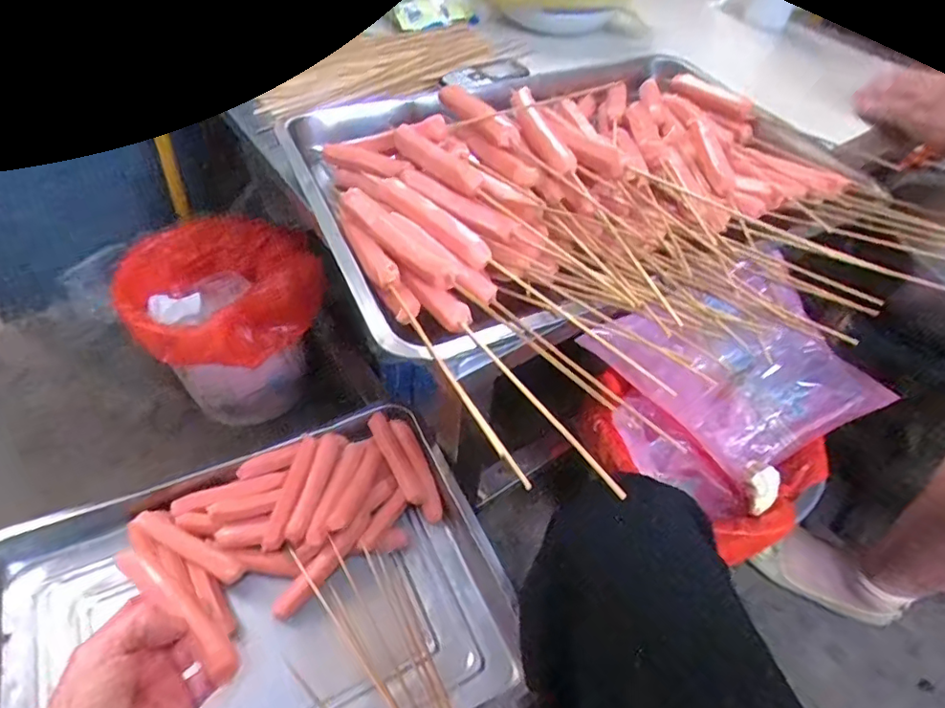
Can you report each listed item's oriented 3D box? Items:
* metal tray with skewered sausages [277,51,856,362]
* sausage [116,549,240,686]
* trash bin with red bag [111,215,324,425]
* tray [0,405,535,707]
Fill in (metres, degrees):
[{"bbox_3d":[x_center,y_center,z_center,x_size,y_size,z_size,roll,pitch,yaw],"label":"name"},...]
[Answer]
[{"bbox_3d":[0.065,-0.202,0.500,0.447,0.069,0.343,-22,55,-21],"label":"metal tray with skewered sausages"},{"bbox_3d":[-0.195,0.170,0.372,0.112,0.016,0.019,39,56,11],"label":"sausage"},{"bbox_3d":[-0.364,-0.038,0.843,0.223,0.227,0.230,-36,61,-29],"label":"trash bin with red bag"},{"bbox_3d":[-0.196,0.230,0.494,0.427,0.074,0.311,-18,53,-18],"label":"tray"}]

